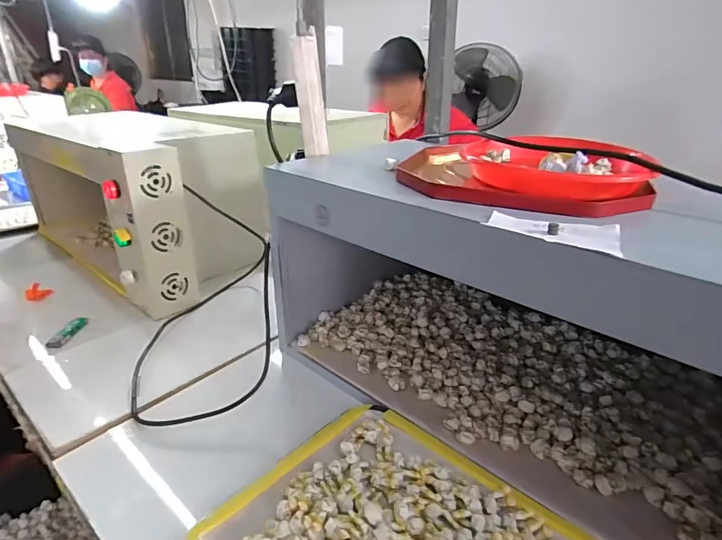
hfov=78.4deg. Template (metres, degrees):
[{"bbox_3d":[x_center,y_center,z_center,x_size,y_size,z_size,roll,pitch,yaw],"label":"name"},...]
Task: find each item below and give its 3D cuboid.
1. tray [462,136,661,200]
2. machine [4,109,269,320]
[{"bbox_3d":[0.208,-0.120,0.488,0.174,0.033,0.184,4,25,6],"label":"tray"},{"bbox_3d":[-0.507,-0.156,0.938,0.631,0.272,0.218,22,33,37],"label":"machine"}]

